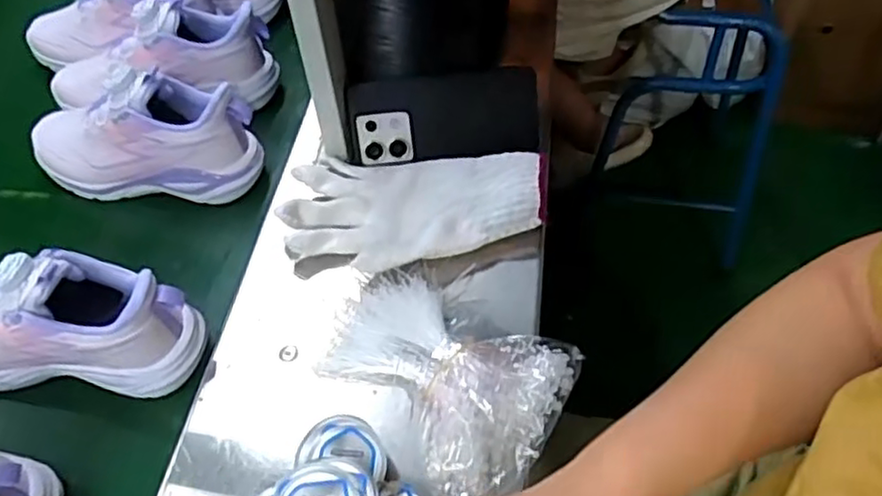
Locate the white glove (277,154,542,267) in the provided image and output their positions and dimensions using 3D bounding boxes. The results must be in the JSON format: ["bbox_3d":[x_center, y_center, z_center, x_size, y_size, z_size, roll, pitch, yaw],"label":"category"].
[{"bbox_3d":[-0.022,-0.038,0.552,0.203,0.047,0.114,2,51,-2],"label":"white glove"}]

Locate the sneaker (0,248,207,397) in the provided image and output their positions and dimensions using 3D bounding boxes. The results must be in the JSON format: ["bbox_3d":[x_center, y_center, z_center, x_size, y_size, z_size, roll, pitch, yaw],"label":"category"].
[{"bbox_3d":[-0.290,0.053,0.501,0.213,0.121,0.069,6,51,1],"label":"sneaker"}]

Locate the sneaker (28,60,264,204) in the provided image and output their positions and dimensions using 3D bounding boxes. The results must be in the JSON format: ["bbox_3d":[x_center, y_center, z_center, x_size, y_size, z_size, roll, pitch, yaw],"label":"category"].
[{"bbox_3d":[-0.276,-0.111,0.622,0.217,0.105,0.084,7,51,2],"label":"sneaker"}]

